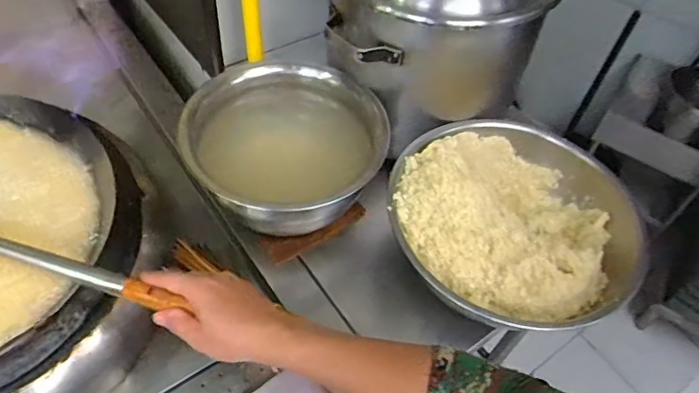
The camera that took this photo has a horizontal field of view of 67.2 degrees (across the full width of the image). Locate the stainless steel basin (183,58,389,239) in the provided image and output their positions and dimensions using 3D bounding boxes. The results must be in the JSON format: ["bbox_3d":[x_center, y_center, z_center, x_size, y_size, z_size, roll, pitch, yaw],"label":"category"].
[{"bbox_3d":[-0.101,-0.067,0.811,0.283,0.168,0.254,-36,64,-28],"label":"stainless steel basin"}]

